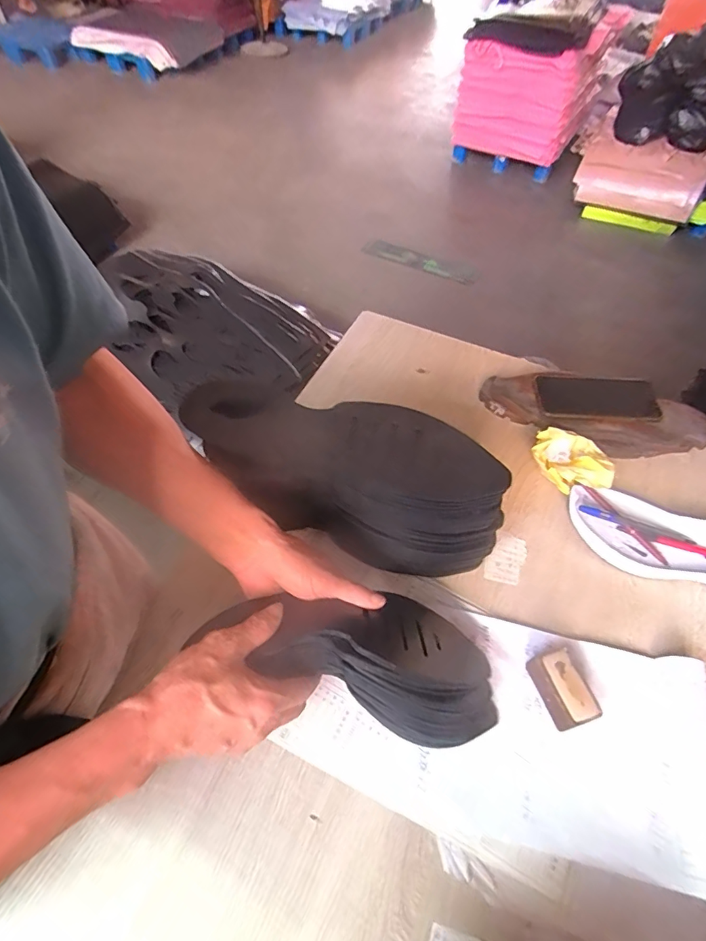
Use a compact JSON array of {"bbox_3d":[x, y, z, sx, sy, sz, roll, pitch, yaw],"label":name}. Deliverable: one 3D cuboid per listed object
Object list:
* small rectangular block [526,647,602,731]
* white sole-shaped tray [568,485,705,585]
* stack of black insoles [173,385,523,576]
[{"bbox_3d":[0.206,0.217,0.466,0.033,0.041,0.066,-18,57,-15],"label":"small rectangular block"},{"bbox_3d":[0.388,0.090,0.570,0.257,0.043,0.104,26,58,15],"label":"white sole-shaped tray"},{"bbox_3d":[0.003,0.023,0.506,0.292,0.194,0.093,22,57,13],"label":"stack of black insoles"}]

